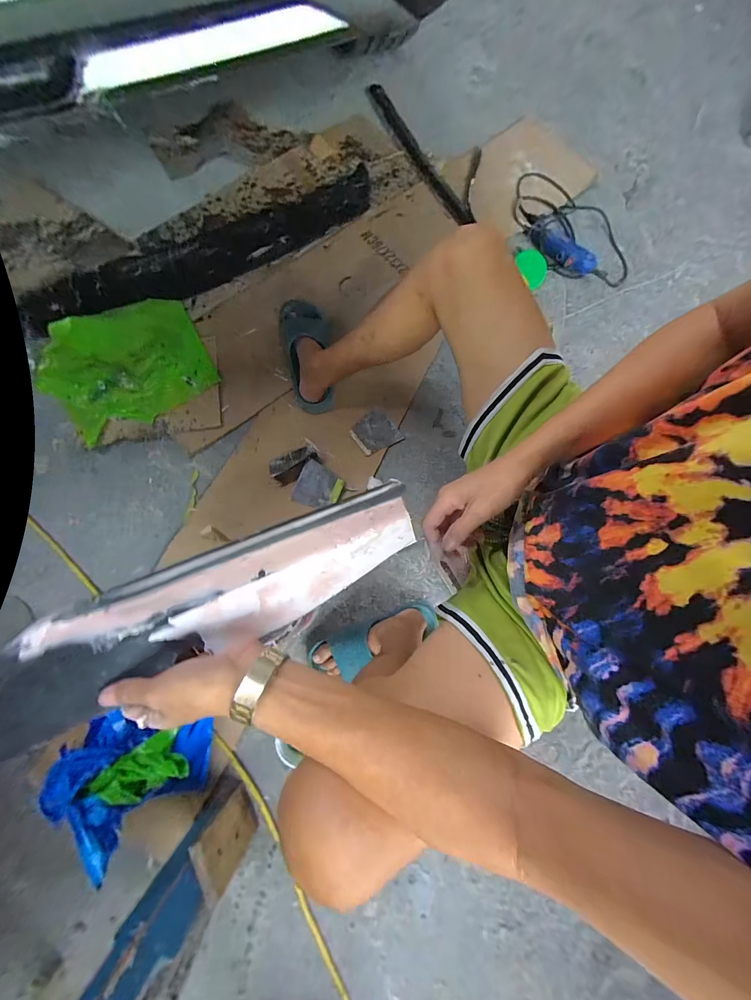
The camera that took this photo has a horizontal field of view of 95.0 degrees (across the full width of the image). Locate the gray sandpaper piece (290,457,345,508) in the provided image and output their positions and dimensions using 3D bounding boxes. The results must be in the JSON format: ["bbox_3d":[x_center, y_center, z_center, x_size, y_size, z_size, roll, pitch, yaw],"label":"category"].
[{"bbox_3d":[-0.125,-0.030,0.766,0.095,0.016,0.096,21,78,4],"label":"gray sandpaper piece"}]

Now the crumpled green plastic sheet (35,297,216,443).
[{"bbox_3d":[-0.600,-0.314,0.819,0.378,0.053,0.289,-28,79,-6],"label":"crumpled green plastic sheet"}]

